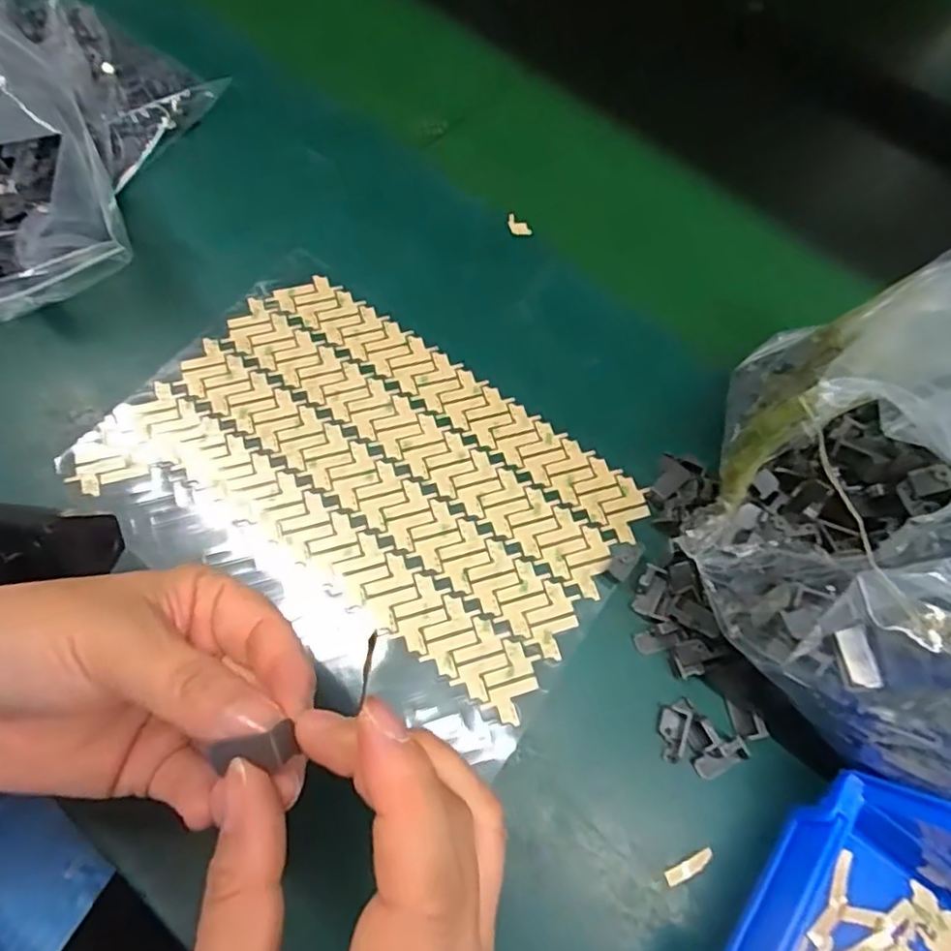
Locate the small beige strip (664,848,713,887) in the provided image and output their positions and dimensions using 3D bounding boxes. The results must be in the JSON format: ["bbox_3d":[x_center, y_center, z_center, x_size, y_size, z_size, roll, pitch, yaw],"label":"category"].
[{"bbox_3d":[0.086,0.156,0.251,0.021,0.004,0.006,-23,71,-12],"label":"small beige strip"}]

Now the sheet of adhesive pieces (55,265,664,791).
[{"bbox_3d":[-0.052,0.006,0.306,0.239,0.004,0.162,35,70,11],"label":"sheet of adhesive pieces"}]

